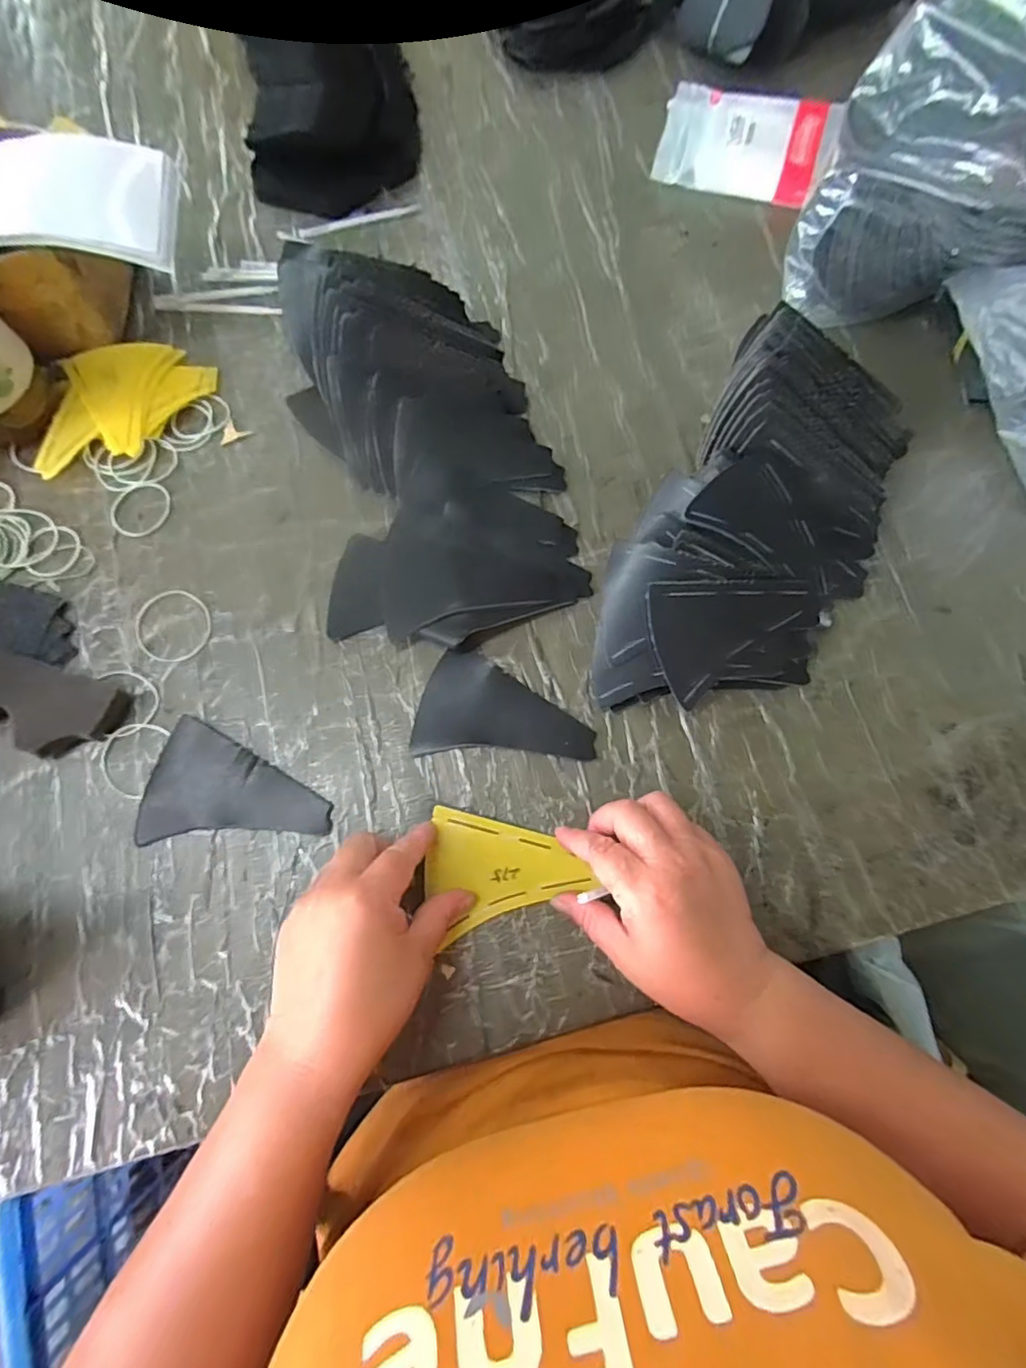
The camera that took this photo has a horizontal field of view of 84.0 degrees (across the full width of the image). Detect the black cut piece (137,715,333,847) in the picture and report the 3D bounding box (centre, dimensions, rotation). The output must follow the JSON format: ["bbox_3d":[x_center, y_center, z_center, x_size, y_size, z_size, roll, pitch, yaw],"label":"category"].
[{"bbox_3d":[-0.187,0.063,0.388,0.123,0.006,0.078,-2,72,-4],"label":"black cut piece"}]

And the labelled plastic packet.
[{"bbox_3d":[0.215,-0.501,0.526,0.152,0.013,0.103,20,88,8],"label":"labelled plastic packet"}]

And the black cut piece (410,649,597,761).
[{"bbox_3d":[-0.006,0.013,0.404,0.122,0.004,0.074,2,74,-1],"label":"black cut piece"}]

